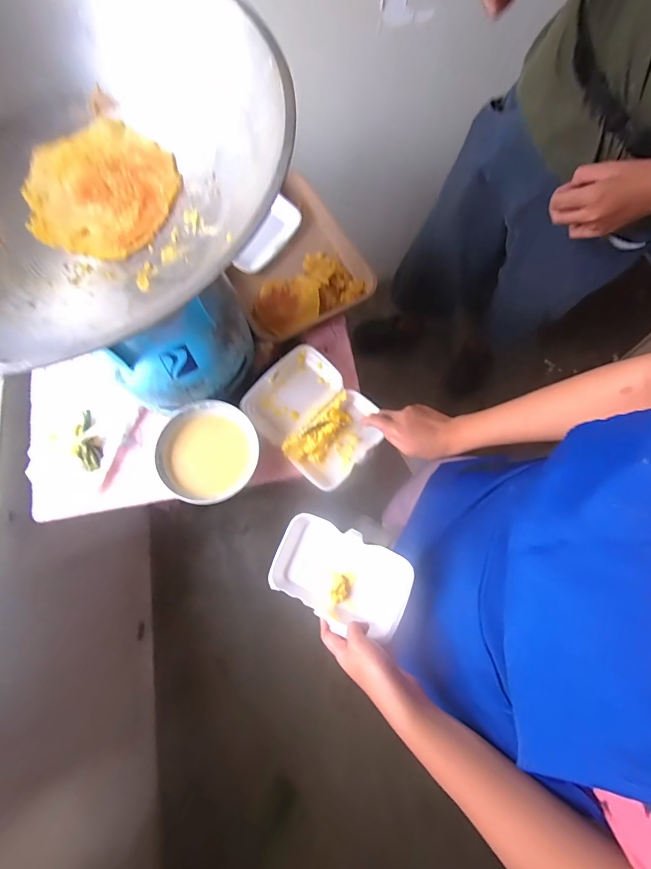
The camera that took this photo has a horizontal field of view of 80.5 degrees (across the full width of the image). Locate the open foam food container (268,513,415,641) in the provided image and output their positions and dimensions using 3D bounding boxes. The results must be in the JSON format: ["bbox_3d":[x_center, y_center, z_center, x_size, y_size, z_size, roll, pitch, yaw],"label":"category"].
[{"bbox_3d":[0.018,0.183,0.507,0.172,0.050,0.114,29,77,8],"label":"open foam food container"}]

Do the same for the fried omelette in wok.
[{"bbox_3d":[-0.250,-0.270,0.421,0.159,0.024,0.149,0,75,1],"label":"fried omelette in wok"}]

